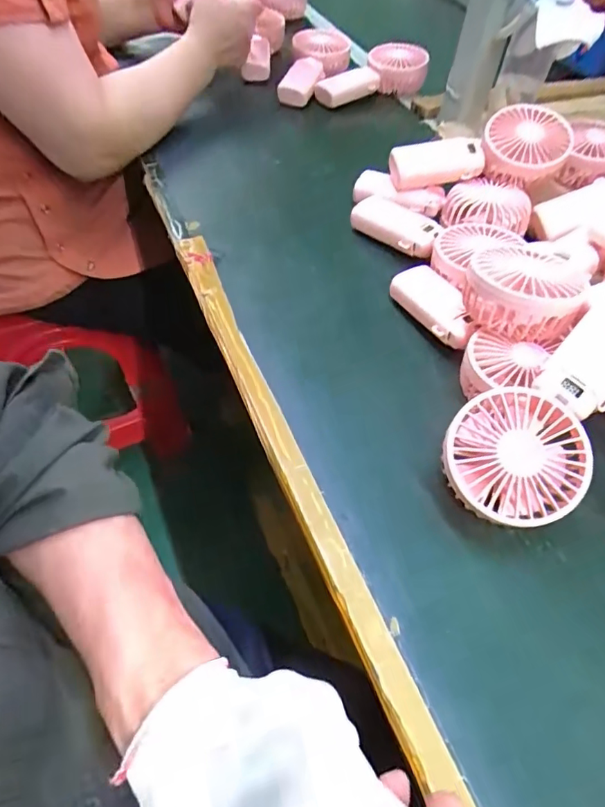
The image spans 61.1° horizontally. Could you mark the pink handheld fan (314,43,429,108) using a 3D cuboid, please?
[{"bbox_3d":[0.102,-0.464,0.734,0.086,0.050,0.168,36,58,21],"label":"pink handheld fan"}]

